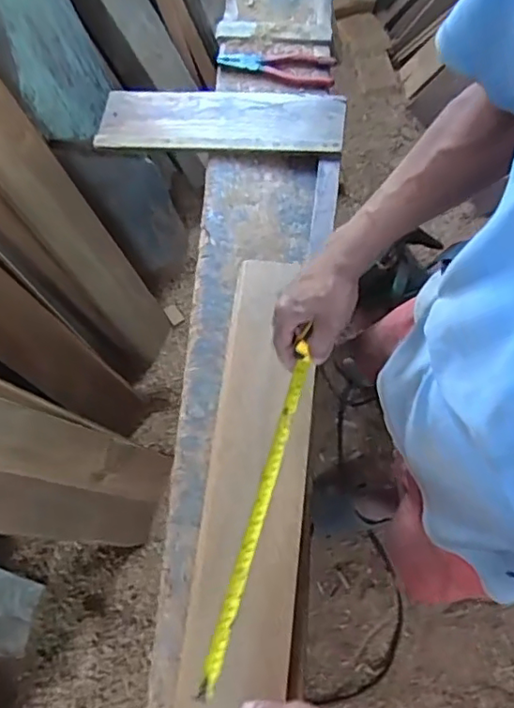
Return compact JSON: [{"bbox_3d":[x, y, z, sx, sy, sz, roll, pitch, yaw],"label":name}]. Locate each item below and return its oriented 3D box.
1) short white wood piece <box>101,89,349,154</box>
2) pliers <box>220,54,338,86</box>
[{"bbox_3d":[-0.060,-0.379,0.946,0.393,0.019,0.121,4,66,7],"label":"short white wood piece"},{"bbox_3d":[0.031,-0.479,0.969,0.193,0.011,0.071,11,73,2],"label":"pliers"}]

